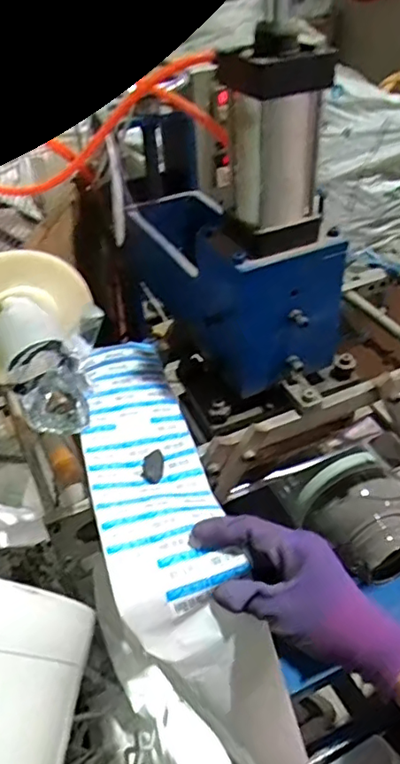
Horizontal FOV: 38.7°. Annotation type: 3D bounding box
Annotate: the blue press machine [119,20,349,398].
[{"bbox_3d":[0.014,-0.229,0.673,0.135,0.327,0.374,-20,42,-18],"label":"blue press machine"}]

